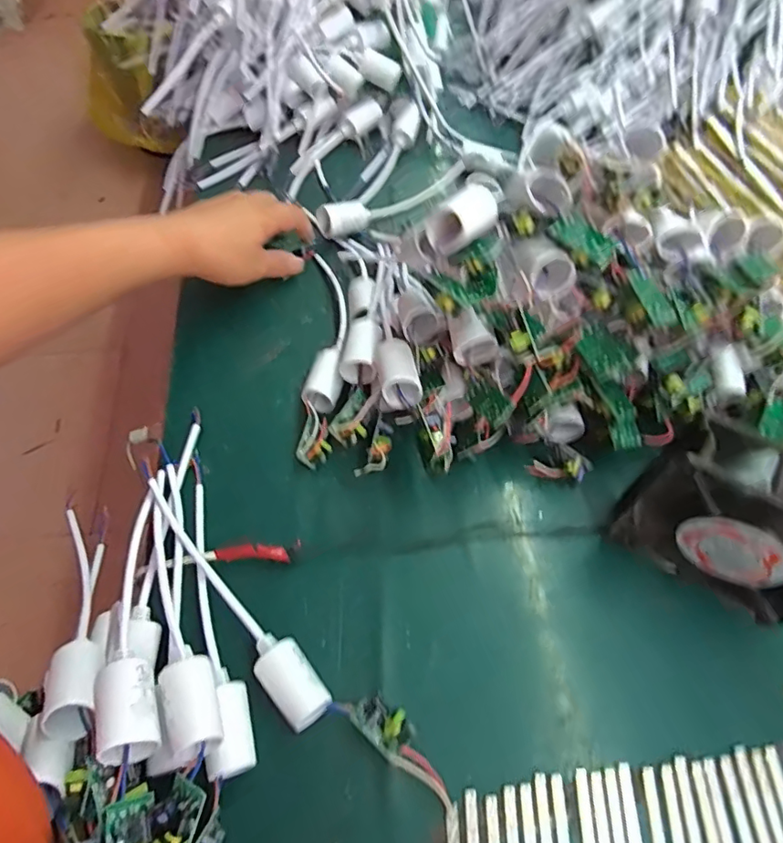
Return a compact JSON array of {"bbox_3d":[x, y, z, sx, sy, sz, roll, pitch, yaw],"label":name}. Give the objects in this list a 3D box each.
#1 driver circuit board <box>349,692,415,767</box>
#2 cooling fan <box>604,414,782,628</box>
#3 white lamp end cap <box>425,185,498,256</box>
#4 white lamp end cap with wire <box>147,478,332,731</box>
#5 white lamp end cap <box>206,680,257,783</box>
[{"bbox_3d":[-0.005,0.174,0.315,0.038,0.018,0.023,37,63,19],"label":"driver circuit board"},{"bbox_3d":[0.211,0.066,0.337,0.126,0.124,0.043,30,60,15],"label":"cooling fan"},{"bbox_3d":[0.048,-0.126,0.341,0.048,0.025,0.022,-35,64,-22],"label":"white lamp end cap"},{"bbox_3d":[-0.102,0.107,0.350,0.027,0.024,0.186,-33,65,-22],"label":"white lamp end cap with wire"},{"bbox_3d":[-0.091,0.173,0.307,0.023,0.029,0.045,-13,59,-11],"label":"white lamp end cap"}]

